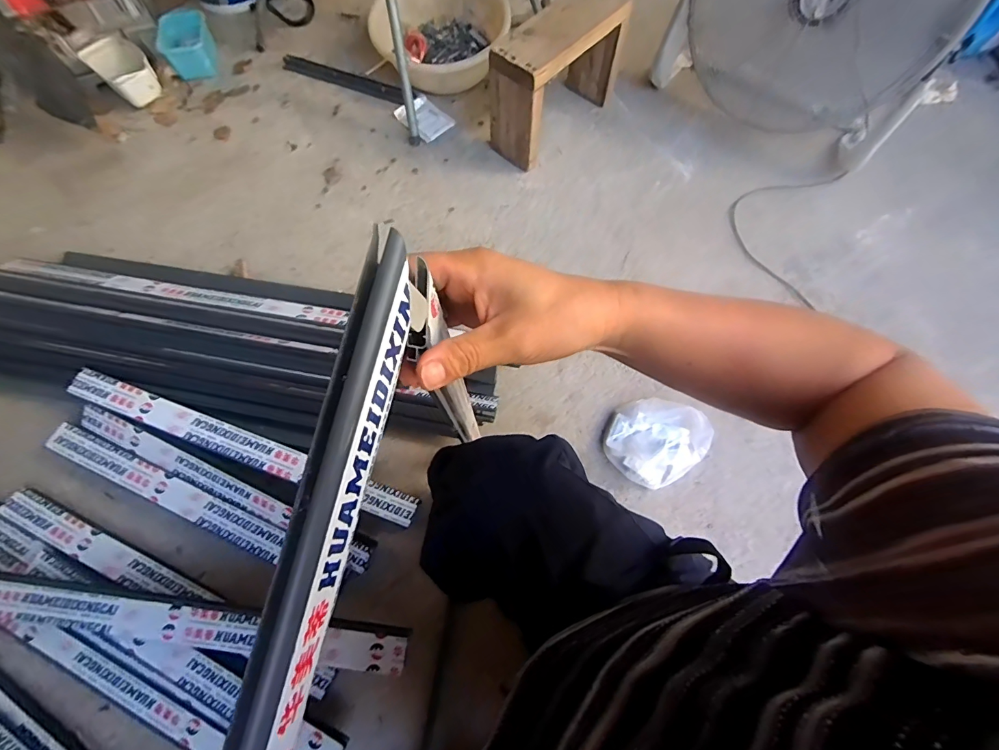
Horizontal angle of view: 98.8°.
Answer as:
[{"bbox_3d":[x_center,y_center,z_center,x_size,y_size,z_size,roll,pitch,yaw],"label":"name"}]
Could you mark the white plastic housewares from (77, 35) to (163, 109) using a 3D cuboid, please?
[{"bbox_3d":[-1.042,-0.844,1.200,0.140,0.106,0.140,-41,75,-14],"label":"white plastic housewares"}]

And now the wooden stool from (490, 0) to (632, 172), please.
[{"bbox_3d":[0.146,-0.753,1.084,0.150,0.274,0.379,37,73,12],"label":"wooden stool"}]

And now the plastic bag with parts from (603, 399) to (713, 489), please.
[{"bbox_3d":[0.316,0.138,0.886,0.182,0.043,0.179,-39,75,-14],"label":"plastic bag with parts"}]

